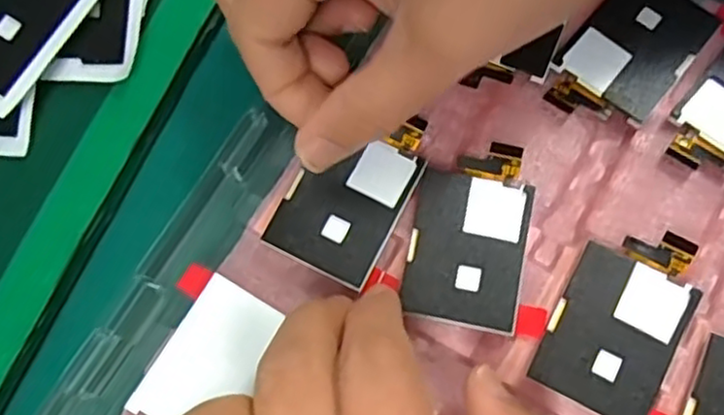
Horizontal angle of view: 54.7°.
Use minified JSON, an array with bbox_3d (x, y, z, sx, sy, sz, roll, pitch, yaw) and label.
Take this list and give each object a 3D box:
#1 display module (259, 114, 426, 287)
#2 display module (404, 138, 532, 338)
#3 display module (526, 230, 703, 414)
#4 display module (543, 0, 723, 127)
[{"bbox_3d":[-0.003,-0.006,0.222,0.035,0.004,0.056,26,76,9],"label":"display module"},{"bbox_3d":[0.034,0.008,0.218,0.035,0.004,0.057,11,74,5],"label":"display module"},{"bbox_3d":[0.077,0.033,0.208,0.035,0.005,0.058,28,77,10],"label":"display module"},{"bbox_3d":[0.088,-0.051,0.231,0.035,0.007,0.057,37,78,12],"label":"display module"}]

